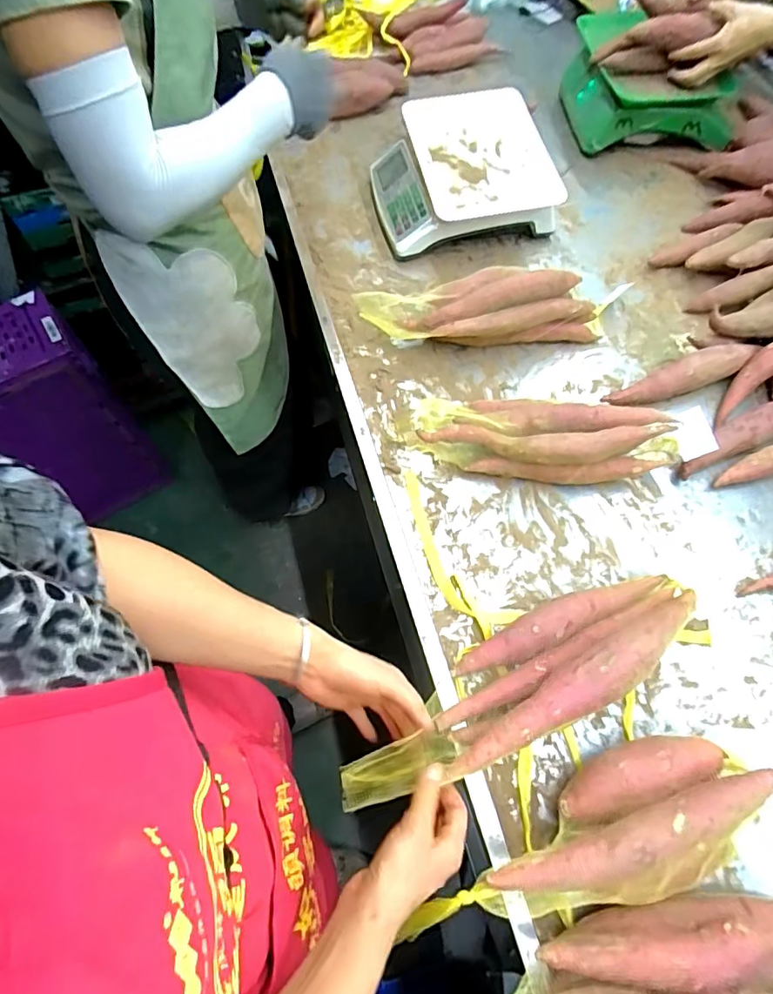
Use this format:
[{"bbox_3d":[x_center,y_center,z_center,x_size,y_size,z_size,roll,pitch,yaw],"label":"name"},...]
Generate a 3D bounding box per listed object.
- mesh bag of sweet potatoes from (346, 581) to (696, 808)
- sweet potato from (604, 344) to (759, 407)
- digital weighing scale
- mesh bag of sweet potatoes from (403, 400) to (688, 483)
[{"bbox_3d":[0.152,0.187,0.522,0.396,0.083,0.108,-27,68,-13],"label":"mesh bag of sweet potatoes"},{"bbox_3d":[0.413,-0.171,0.706,0.219,0.043,0.046,-18,67,-6],"label":"sweet potato"},{"bbox_3d":[0.118,-0.563,0.856,0.275,0.080,0.277,-10,66,-3],"label":"digital weighing scale"},{"bbox_3d":[0.197,-0.079,0.655,0.359,0.067,0.109,10,67,6],"label":"mesh bag of sweet potatoes"}]

